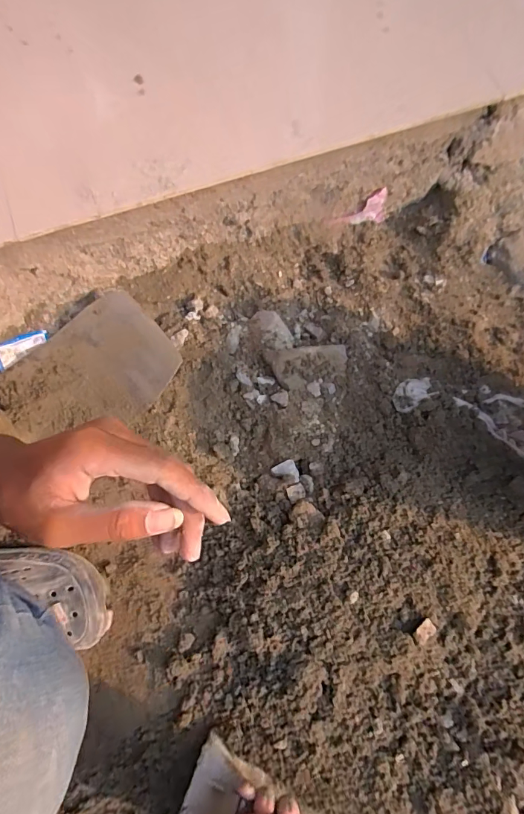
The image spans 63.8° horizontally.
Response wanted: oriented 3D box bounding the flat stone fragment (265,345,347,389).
[{"bbox_3d":[0.067,-0.060,0.586,0.107,0.024,0.057,-12,74,-3],"label":"flat stone fragment"}]

